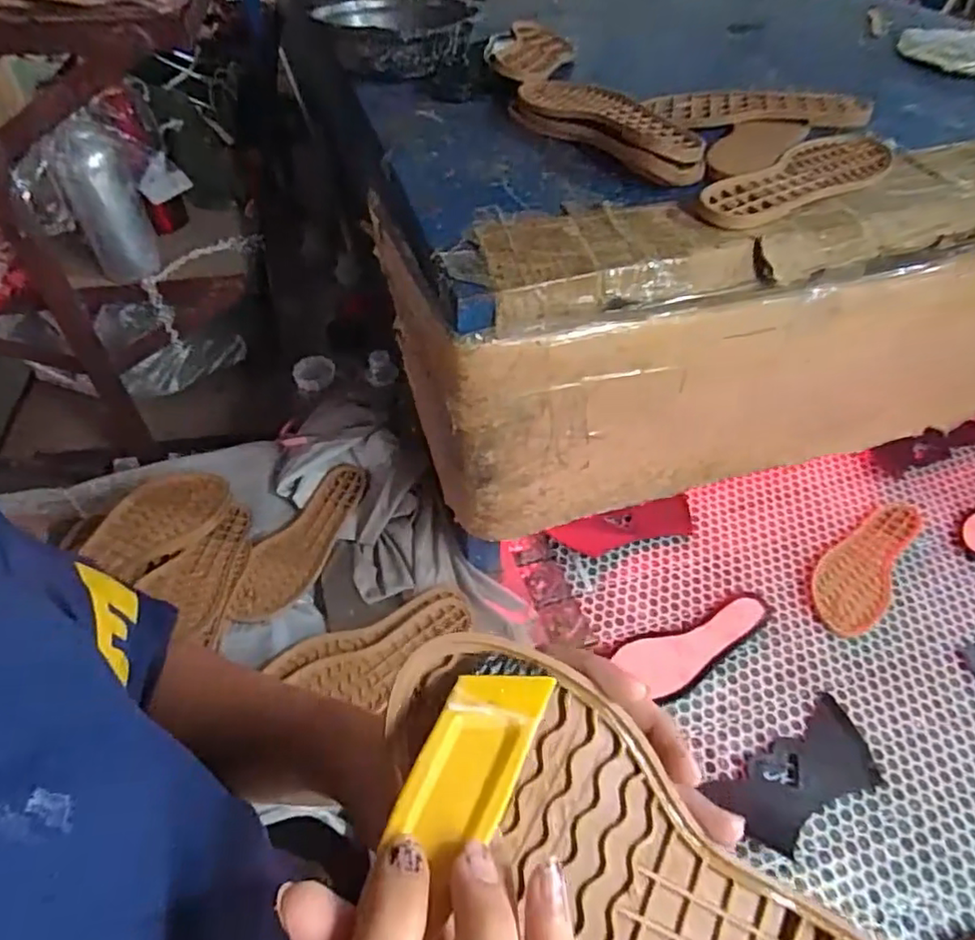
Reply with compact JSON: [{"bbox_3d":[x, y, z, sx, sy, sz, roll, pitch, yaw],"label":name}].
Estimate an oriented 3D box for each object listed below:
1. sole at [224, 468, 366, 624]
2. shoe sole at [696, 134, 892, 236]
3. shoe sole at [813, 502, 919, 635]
[{"bbox_3d":[-0.238,0.087,0.801,0.084,0.022,0.239,14,50,13],"label":"sole"},{"bbox_3d":[0.298,-0.278,0.589,0.257,0.013,0.082,-33,56,-26],"label":"shoe sole"},{"bbox_3d":[0.497,0.121,0.825,0.083,0.009,0.238,33,57,26],"label":"shoe sole"}]

